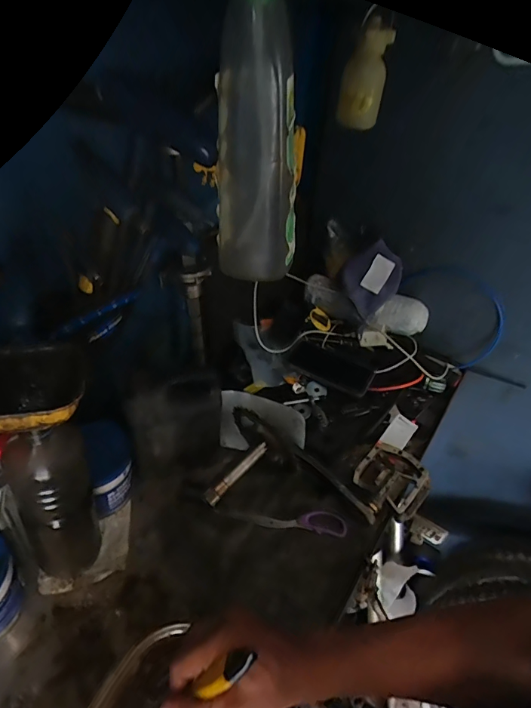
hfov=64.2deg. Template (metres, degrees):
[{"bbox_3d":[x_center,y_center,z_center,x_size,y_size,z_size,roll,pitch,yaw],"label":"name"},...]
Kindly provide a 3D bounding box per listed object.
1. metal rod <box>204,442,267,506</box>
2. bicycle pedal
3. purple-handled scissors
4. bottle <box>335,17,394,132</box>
[{"bbox_3d":[-0.040,0.170,0.610,0.018,0.013,0.115,35,61,29],"label":"metal rod"},{"bbox_3d":[0.194,0.195,0.652,0.102,0.032,0.108,34,48,28],"label":"bicycle pedal"},{"bbox_3d":[0.025,0.238,0.623,0.186,0.009,0.035,9,41,3],"label":"purple-handled scissors"},{"bbox_3d":[0.097,-0.272,0.417,0.039,0.084,0.038,8,41,1],"label":"bottle"}]

